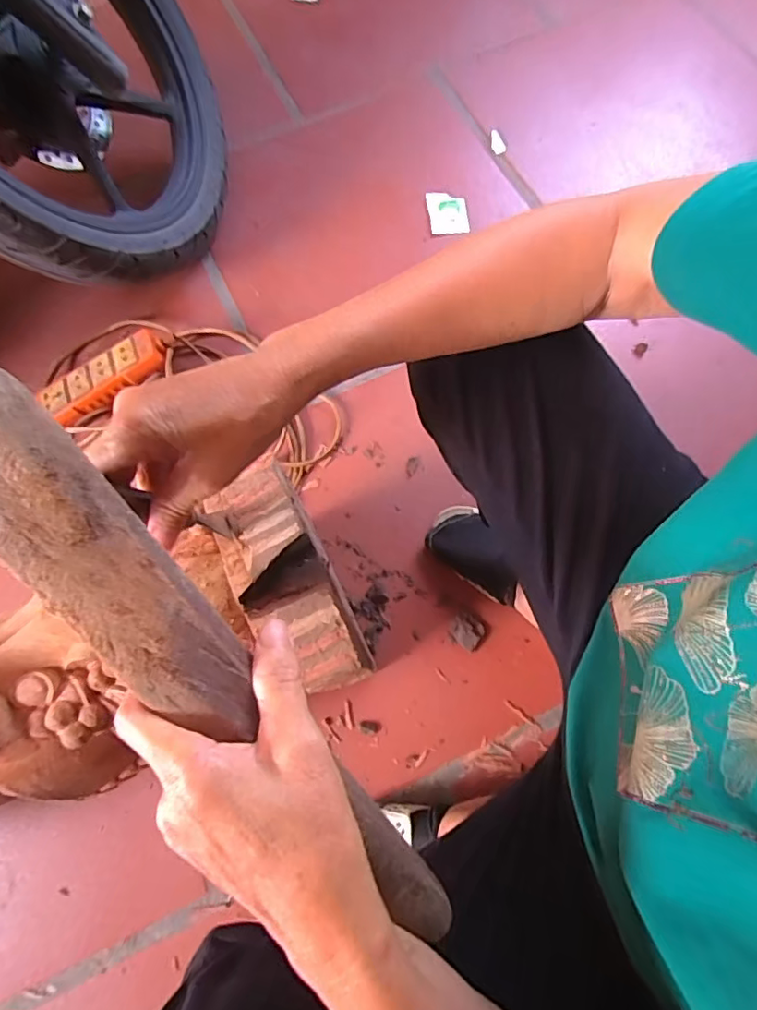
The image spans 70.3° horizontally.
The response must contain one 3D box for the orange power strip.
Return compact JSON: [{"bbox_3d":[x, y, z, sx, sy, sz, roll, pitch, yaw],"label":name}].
[{"bbox_3d":[-0.378,-0.176,0.743,0.189,0.028,0.066,-28,75,7],"label":"orange power strip"}]

